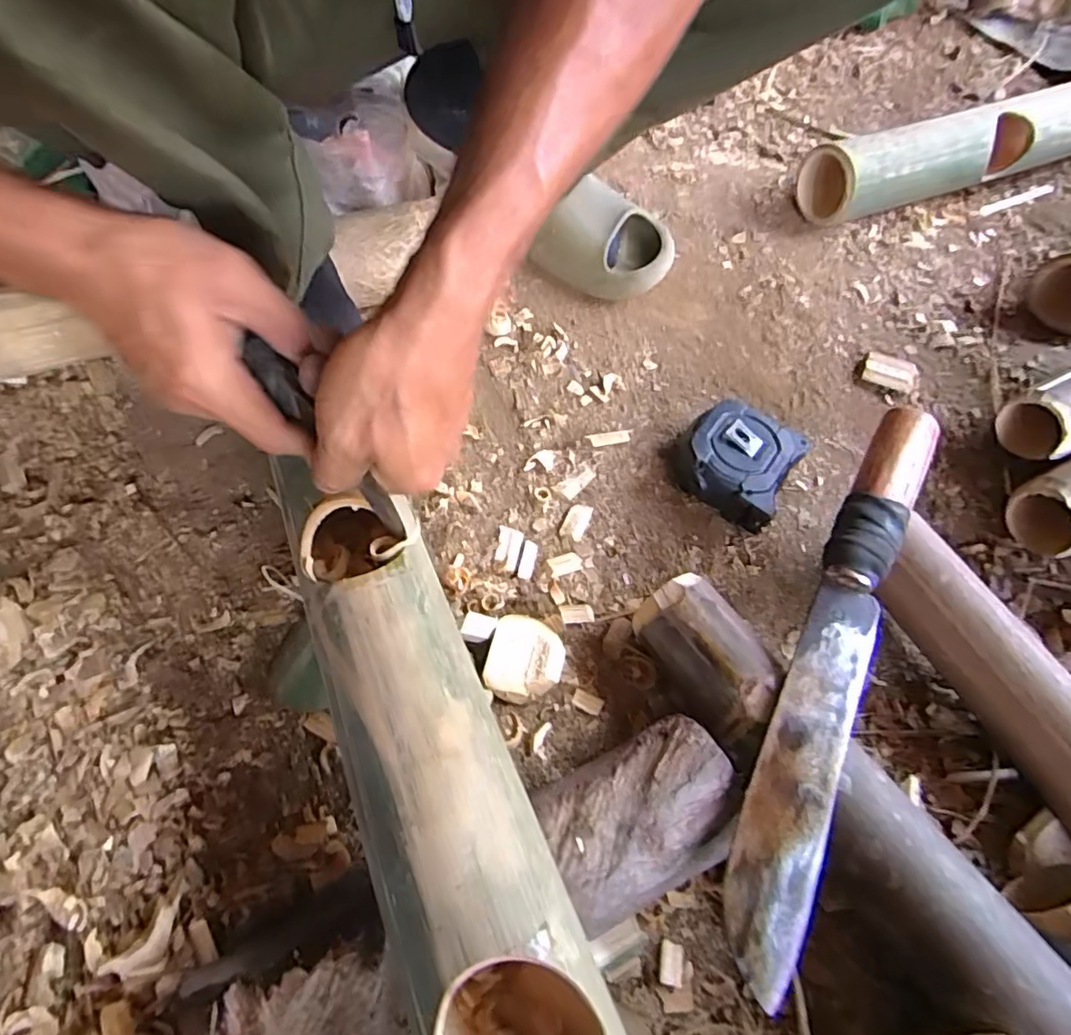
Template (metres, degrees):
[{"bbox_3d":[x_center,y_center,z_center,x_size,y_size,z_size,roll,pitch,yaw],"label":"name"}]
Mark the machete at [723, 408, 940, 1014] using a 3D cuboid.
[{"bbox_3d":[0.169,0.067,0.334,0.039,0.027,0.336,26,63,10],"label":"machete"}]

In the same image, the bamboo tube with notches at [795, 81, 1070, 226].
[{"bbox_3d":[0.500,-0.395,0.650,0.477,0.080,0.077,-17,64,-13],"label":"bamboo tube with notches"}]

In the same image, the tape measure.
[{"bbox_3d":[0.146,-0.037,0.450,0.082,0.043,0.090,29,63,12],"label":"tape measure"}]

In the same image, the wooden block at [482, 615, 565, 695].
[{"bbox_3d":[-0.006,0.089,0.389,0.047,0.014,0.048,11,61,2],"label":"wooden block"}]

